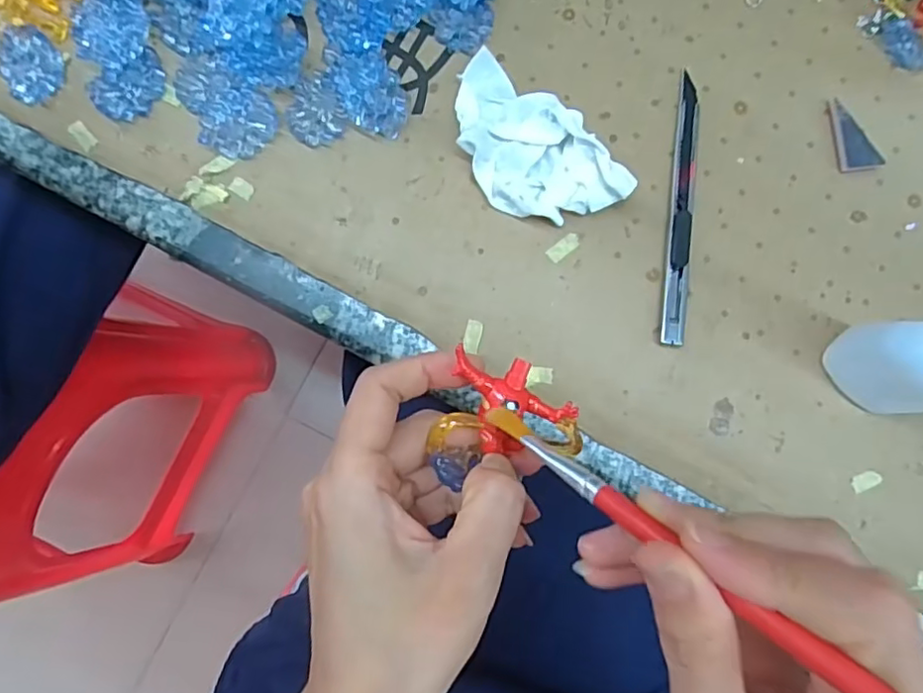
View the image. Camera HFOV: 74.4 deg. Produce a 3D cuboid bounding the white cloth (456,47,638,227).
[{"bbox_3d":[0.030,-0.097,0.292,0.052,0.026,0.095,-37,88,-4],"label":"white cloth"}]

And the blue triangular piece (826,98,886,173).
[{"bbox_3d":[0.199,-0.109,0.310,0.021,0.006,0.038,-11,87,-3],"label":"blue triangular piece"}]

